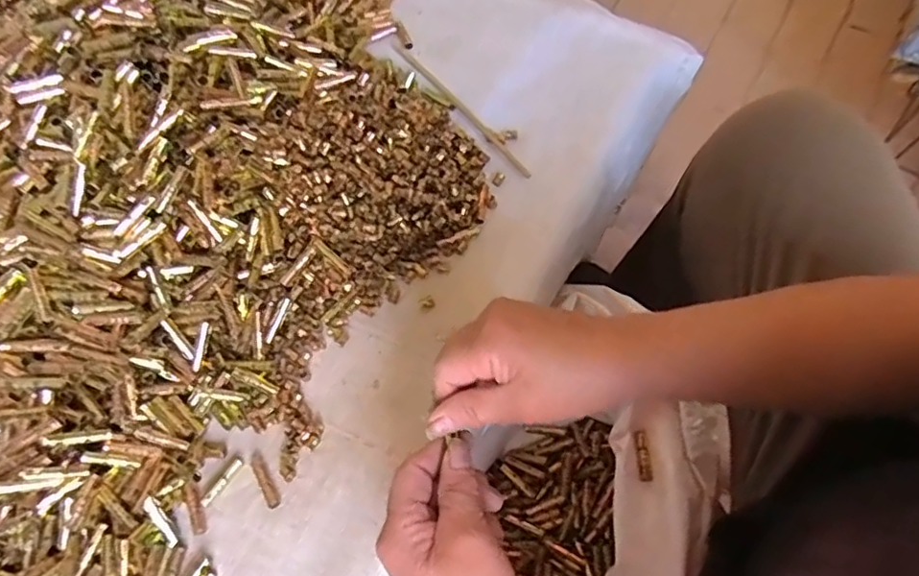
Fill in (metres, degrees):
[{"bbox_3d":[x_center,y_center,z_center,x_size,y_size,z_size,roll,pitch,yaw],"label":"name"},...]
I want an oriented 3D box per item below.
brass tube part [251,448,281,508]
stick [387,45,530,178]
[{"bbox_3d":[-0.152,0.148,0.463,0.011,0.005,0.047,-30,67,-10],"label":"brass tube part"},{"bbox_3d":[0.000,-0.180,0.589,0.011,0.004,0.216,-36,68,-12],"label":"stick"}]

